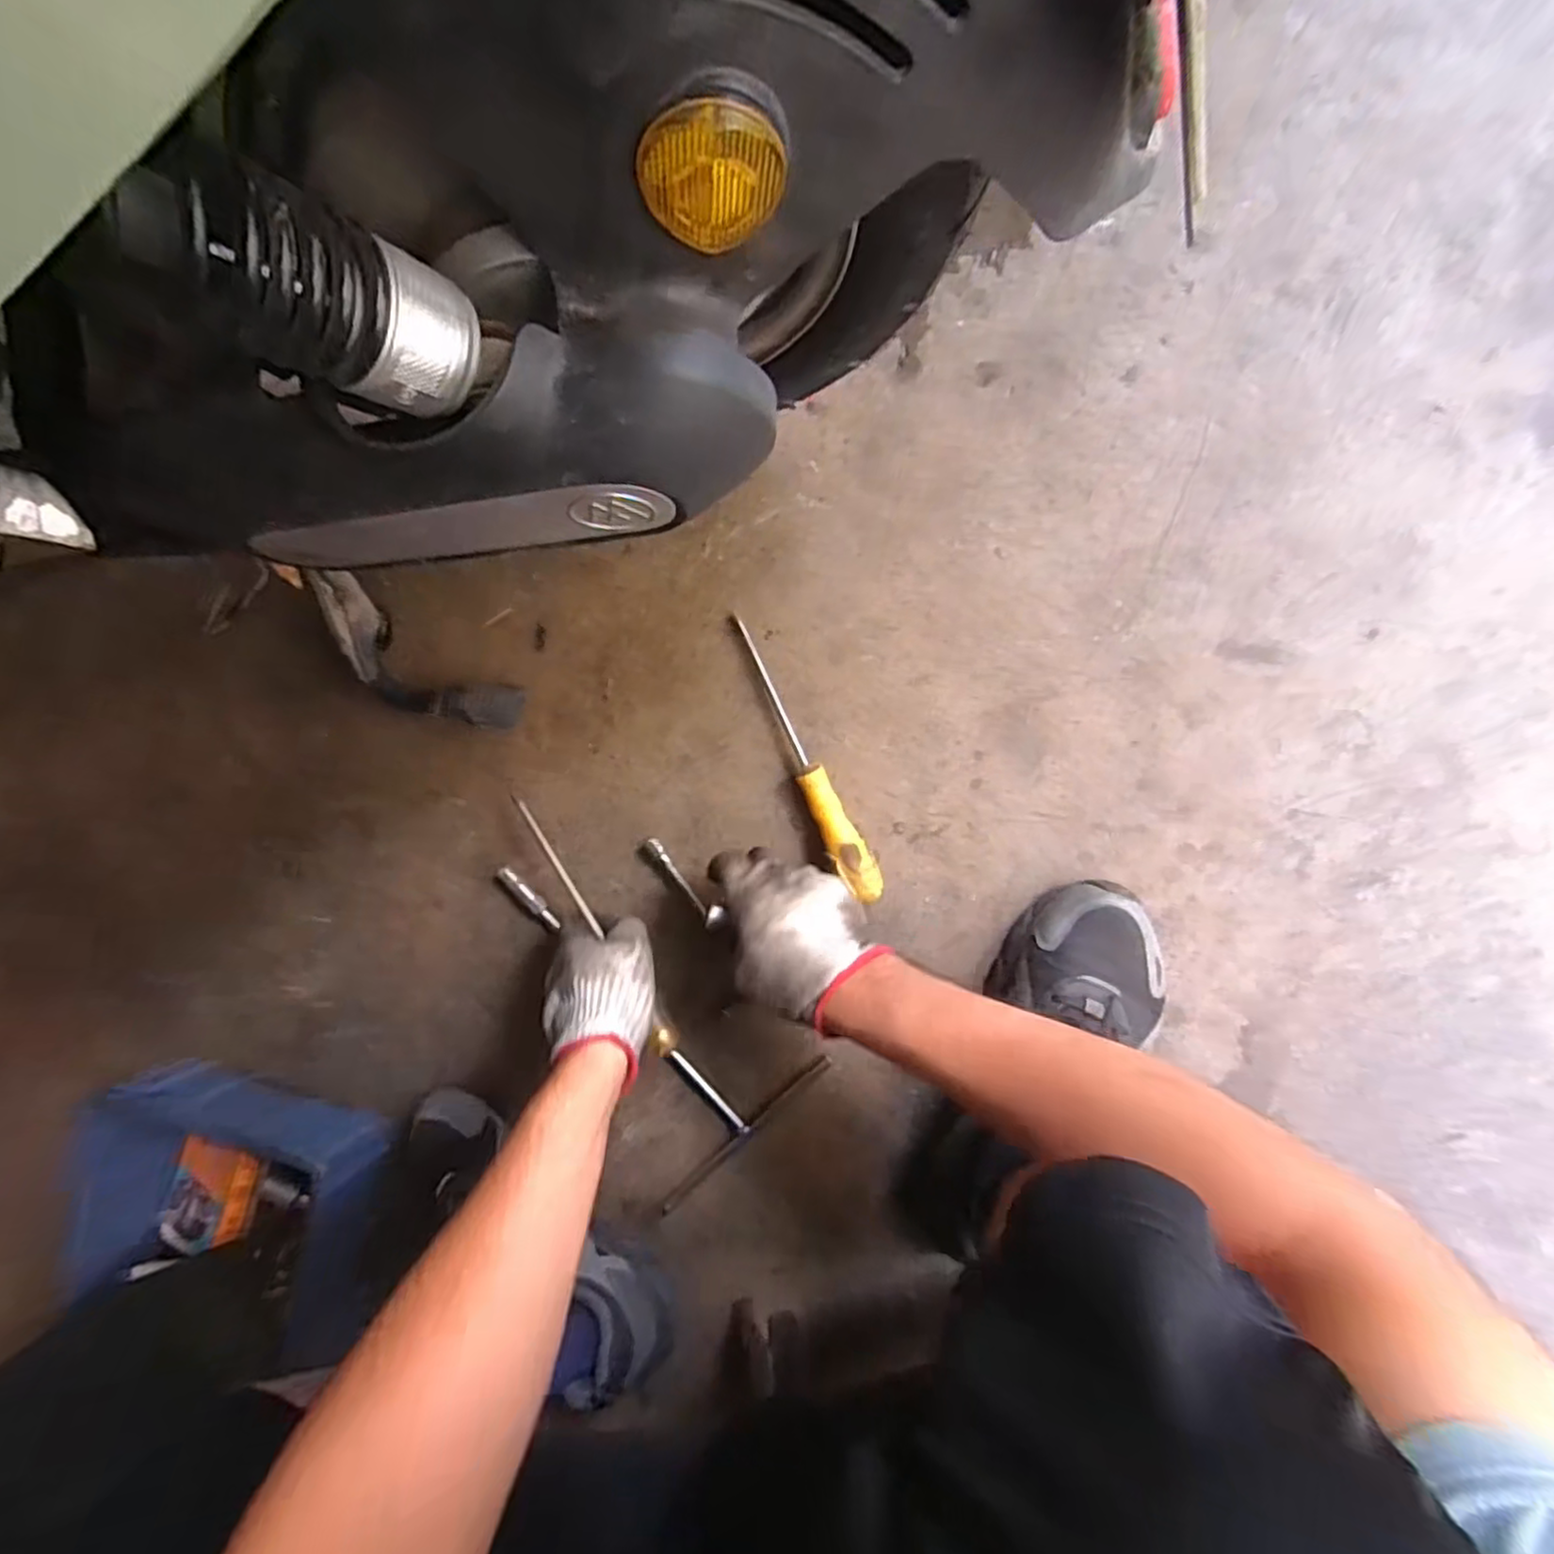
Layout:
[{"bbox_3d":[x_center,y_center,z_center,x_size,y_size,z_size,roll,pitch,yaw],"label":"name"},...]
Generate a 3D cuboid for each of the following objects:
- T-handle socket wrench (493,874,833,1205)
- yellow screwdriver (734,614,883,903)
[{"bbox_3d":[-0.131,0.193,0.583,0.305,0.021,0.190,45,97,2],"label":"T-handle socket wrench"},{"bbox_3d":[0.018,-0.013,0.535,0.028,0.028,0.237,-30,86,8],"label":"yellow screwdriver"}]

